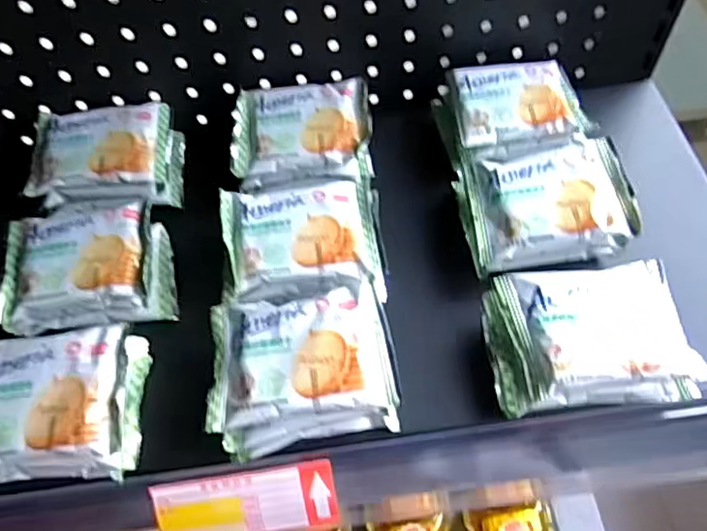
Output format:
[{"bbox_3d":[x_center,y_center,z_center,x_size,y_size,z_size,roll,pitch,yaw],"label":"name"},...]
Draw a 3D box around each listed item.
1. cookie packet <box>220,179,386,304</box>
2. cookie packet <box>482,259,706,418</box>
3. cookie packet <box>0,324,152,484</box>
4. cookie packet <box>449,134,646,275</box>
[{"bbox_3d":[-0.029,-0.012,0.352,0.085,0.023,0.077,-7,57,-1],"label":"cookie packet"},{"bbox_3d":[0.121,0.036,0.316,0.096,0.037,0.069,-6,57,0],"label":"cookie packet"},{"bbox_3d":[-0.153,0.071,0.312,0.087,0.036,0.068,-4,57,1],"label":"cookie packet"},{"bbox_3d":[0.110,-0.041,0.367,0.091,0.036,0.084,-7,57,0],"label":"cookie packet"}]

